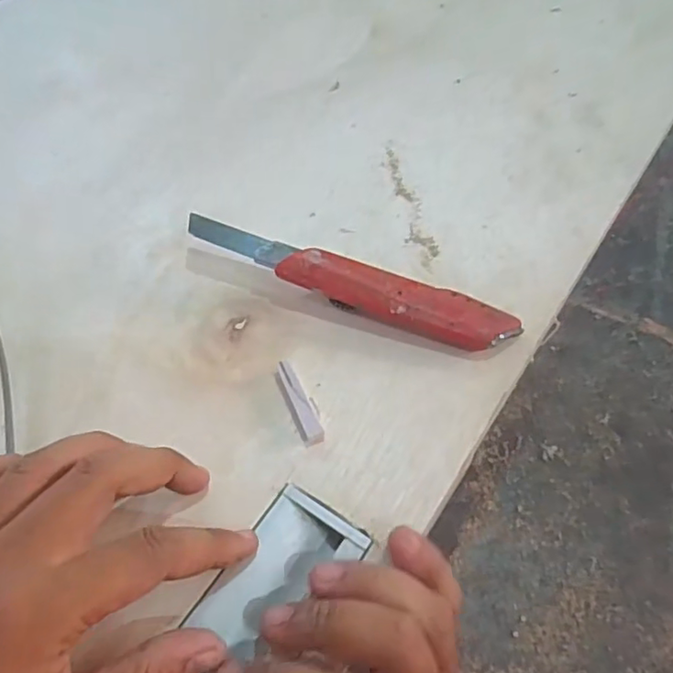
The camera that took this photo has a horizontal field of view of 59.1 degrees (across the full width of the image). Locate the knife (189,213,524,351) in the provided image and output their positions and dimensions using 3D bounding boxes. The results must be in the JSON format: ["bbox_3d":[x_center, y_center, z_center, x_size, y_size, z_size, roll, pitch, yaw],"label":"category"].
[{"bbox_3d":[0.003,-0.029,0.337,0.194,0.024,0.031,16,56,14],"label":"knife"}]

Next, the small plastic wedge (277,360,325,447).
[{"bbox_3d":[-0.019,0.034,0.303,0.011,0.008,0.047,-21,56,-12],"label":"small plastic wedge"}]

